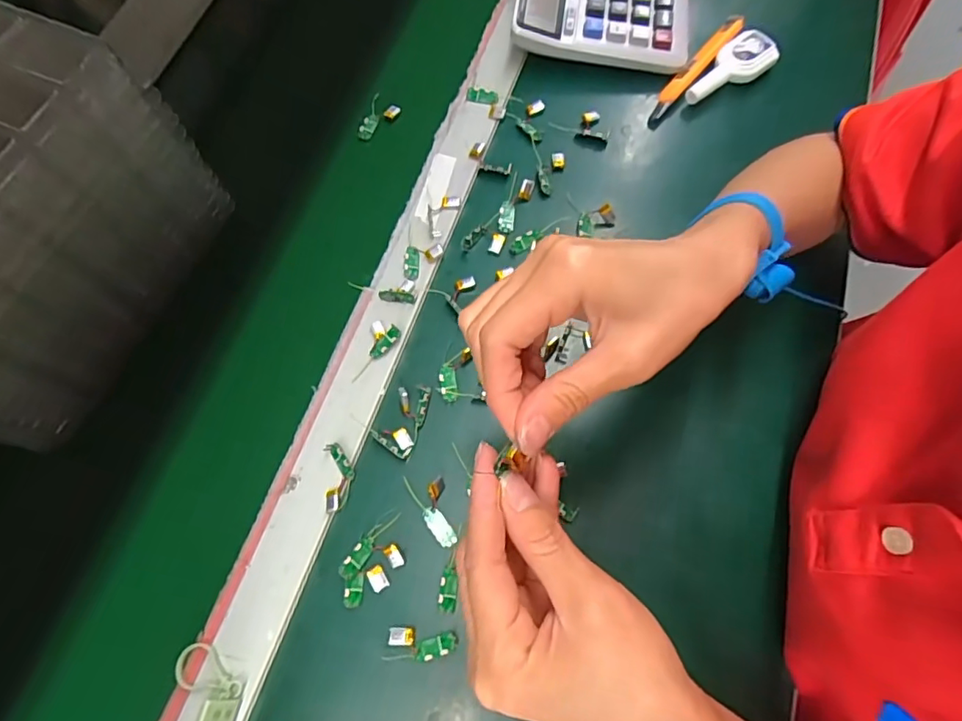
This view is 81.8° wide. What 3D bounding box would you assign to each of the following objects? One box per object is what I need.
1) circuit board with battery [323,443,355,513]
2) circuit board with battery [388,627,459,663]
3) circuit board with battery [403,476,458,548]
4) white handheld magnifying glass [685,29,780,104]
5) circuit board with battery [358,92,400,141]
[{"bbox_3d":[-0.097,0.079,0.379,0.020,0.004,0.046,-8,69,0],"label":"circuit board with battery"},{"bbox_3d":[-0.036,0.173,0.338,0.041,0.004,0.018,4,69,4],"label":"circuit board with battery"},{"bbox_3d":[-0.030,0.096,0.366,0.022,0.009,0.052,-28,70,-8],"label":"circuit board with battery"},{"bbox_3d":[0.217,-0.252,0.488,0.085,0.029,0.038,-38,72,-11],"label":"white handheld magnifying glass"},{"bbox_3d":[-0.094,-0.223,0.515,0.029,0.009,0.047,22,72,11],"label":"circuit board with battery"}]

